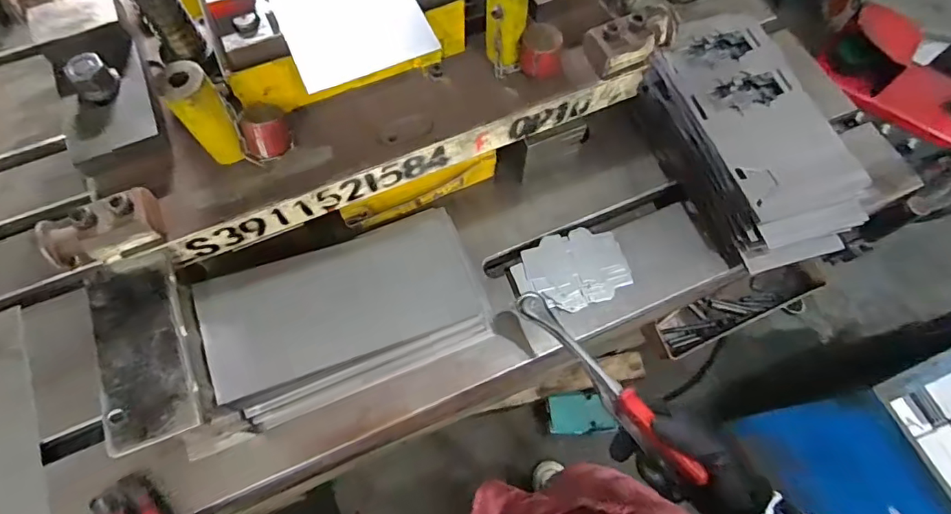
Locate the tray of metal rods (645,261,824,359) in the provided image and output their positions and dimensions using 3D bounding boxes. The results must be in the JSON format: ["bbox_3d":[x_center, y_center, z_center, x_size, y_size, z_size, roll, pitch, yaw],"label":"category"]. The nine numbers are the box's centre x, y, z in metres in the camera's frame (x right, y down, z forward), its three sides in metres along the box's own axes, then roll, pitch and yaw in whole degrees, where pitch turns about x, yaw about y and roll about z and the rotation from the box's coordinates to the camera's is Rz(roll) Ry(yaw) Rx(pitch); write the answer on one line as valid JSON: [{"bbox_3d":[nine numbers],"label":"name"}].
[{"bbox_3d":[0.422,0.084,0.831,0.323,0.058,0.075,-24,69,-10],"label":"tray of metal rods"}]

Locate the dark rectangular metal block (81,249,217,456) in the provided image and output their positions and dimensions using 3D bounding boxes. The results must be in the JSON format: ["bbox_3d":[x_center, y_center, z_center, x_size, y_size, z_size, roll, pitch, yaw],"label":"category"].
[{"bbox_3d":[-0.281,0.072,0.432,0.074,0.030,0.171,-25,70,-10],"label":"dark rectangular metal block"}]

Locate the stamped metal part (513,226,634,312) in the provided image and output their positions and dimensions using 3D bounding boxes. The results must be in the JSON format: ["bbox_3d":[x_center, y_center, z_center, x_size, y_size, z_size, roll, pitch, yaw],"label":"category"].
[{"bbox_3d":[0.109,0.015,0.570,0.126,0.009,0.085,-18,84,-7],"label":"stamped metal part"}]

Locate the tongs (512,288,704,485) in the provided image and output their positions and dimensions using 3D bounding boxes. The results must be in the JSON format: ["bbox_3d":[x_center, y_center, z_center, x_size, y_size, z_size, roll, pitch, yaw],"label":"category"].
[{"bbox_3d":[0.114,0.112,0.461,0.021,0.041,0.211,-36,67,-14],"label":"tongs"}]

